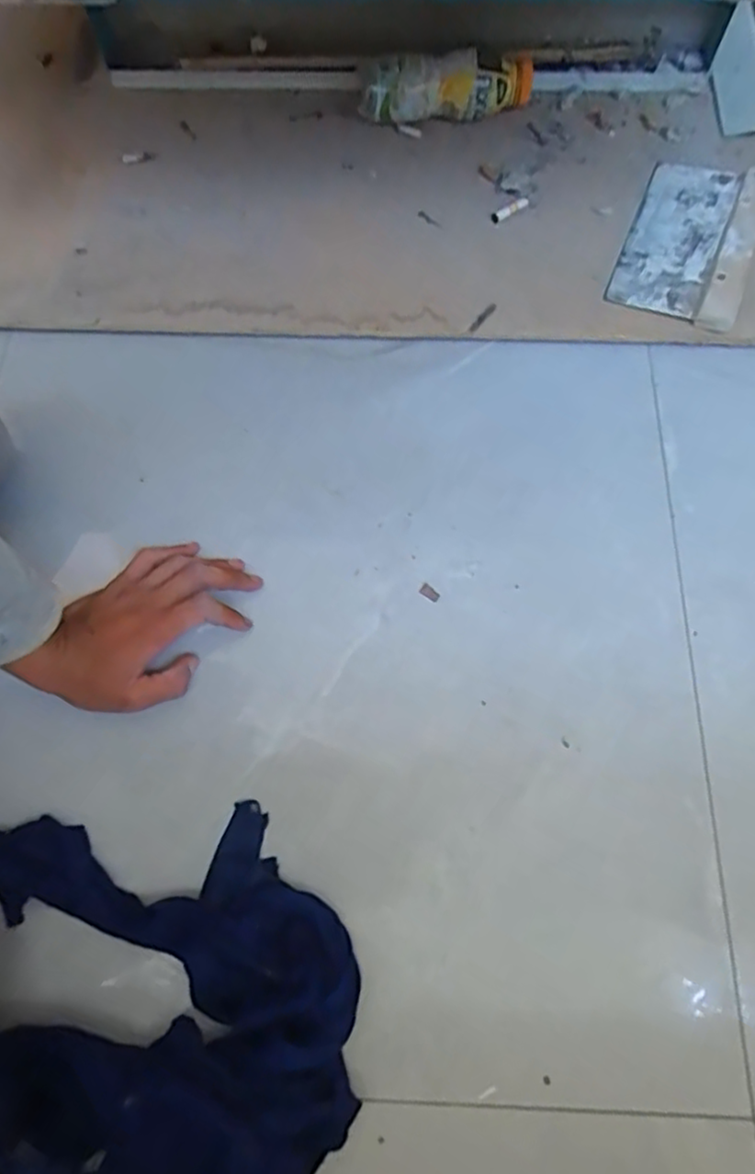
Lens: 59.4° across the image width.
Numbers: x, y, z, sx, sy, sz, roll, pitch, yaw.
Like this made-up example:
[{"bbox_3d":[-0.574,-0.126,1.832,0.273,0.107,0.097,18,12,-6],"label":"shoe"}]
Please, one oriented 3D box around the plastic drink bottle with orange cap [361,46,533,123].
[{"bbox_3d":[0.071,-0.523,0.690,0.173,0.056,0.063,-5,69,-1],"label":"plastic drink bottle with orange cap"}]

